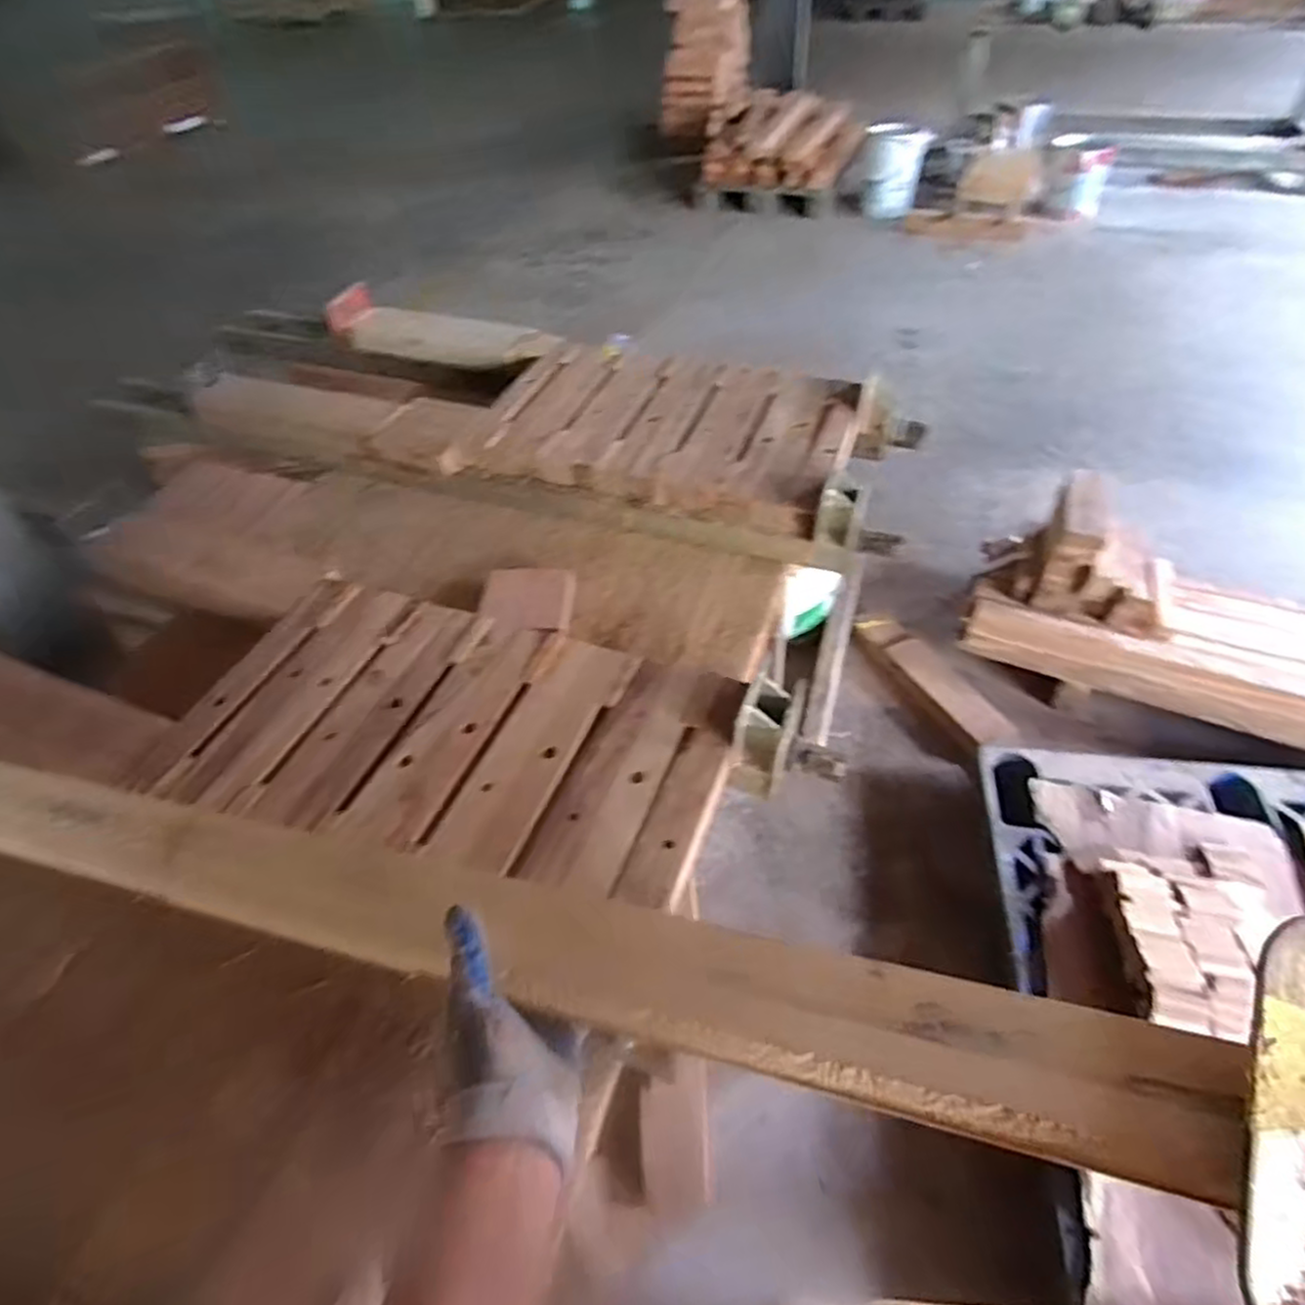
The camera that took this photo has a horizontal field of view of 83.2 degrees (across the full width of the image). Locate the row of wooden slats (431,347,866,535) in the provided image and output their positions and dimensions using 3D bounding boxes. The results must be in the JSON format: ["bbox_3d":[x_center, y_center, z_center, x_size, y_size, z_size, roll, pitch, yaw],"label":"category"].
[{"bbox_3d":[0.020,-0.370,1.219,0.595,0.078,0.367,13,50,15],"label":"row of wooden slats"}]

